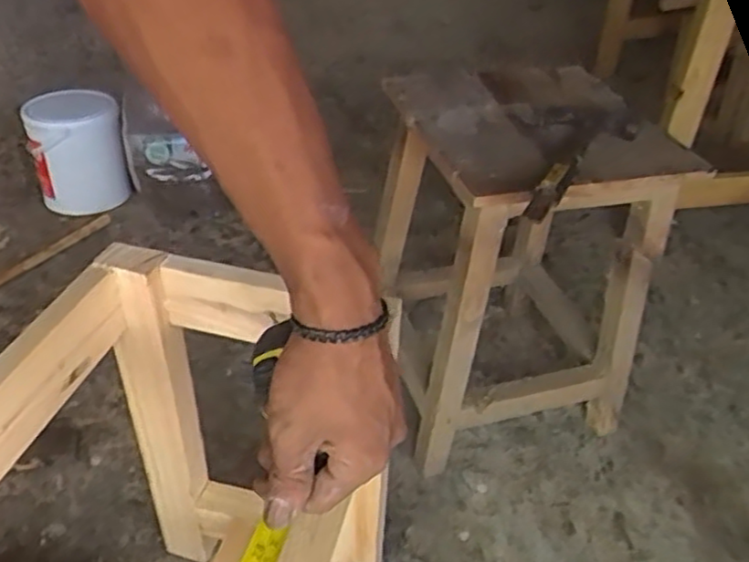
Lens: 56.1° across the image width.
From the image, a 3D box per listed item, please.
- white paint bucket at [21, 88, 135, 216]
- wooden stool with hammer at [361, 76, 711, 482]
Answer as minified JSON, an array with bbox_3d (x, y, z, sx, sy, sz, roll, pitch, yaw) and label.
[{"bbox_3d":[-0.601,-0.255,1.425,0.166,0.221,0.166,1,41,-1],"label":"white paint bucket"},{"bbox_3d":[0.178,-0.030,1.006,0.350,0.457,0.357,-14,43,-17],"label":"wooden stool with hammer"}]

